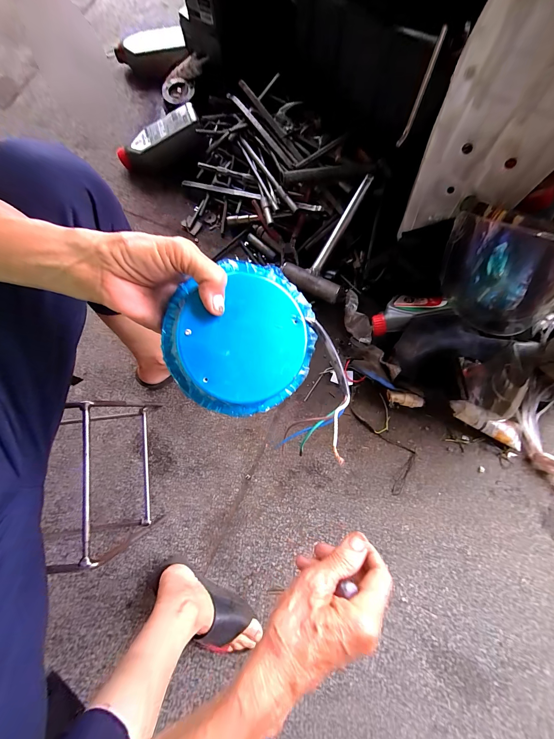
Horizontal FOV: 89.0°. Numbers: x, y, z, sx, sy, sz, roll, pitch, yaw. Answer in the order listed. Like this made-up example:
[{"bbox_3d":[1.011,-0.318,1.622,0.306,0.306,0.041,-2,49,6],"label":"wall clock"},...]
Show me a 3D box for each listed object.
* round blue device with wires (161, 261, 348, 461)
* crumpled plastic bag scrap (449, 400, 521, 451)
[{"bbox_3d":[-0.026,-0.026,0.262,0.146,0.050,0.130,11,93,-13],"label":"round blue device with wires"},{"bbox_3d":[0.452,0.112,0.608,0.183,0.031,0.054,26,79,-9],"label":"crumpled plastic bag scrap"}]

